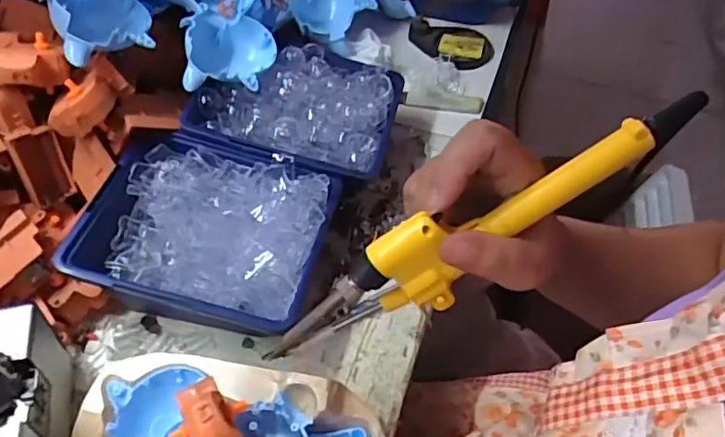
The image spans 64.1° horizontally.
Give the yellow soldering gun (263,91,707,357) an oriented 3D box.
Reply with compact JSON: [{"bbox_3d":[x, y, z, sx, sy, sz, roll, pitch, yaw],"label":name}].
[{"bbox_3d":[0.065,0.003,0.282,0.215,0.043,0.029,-31,54,6],"label":"yellow soldering gun"}]

